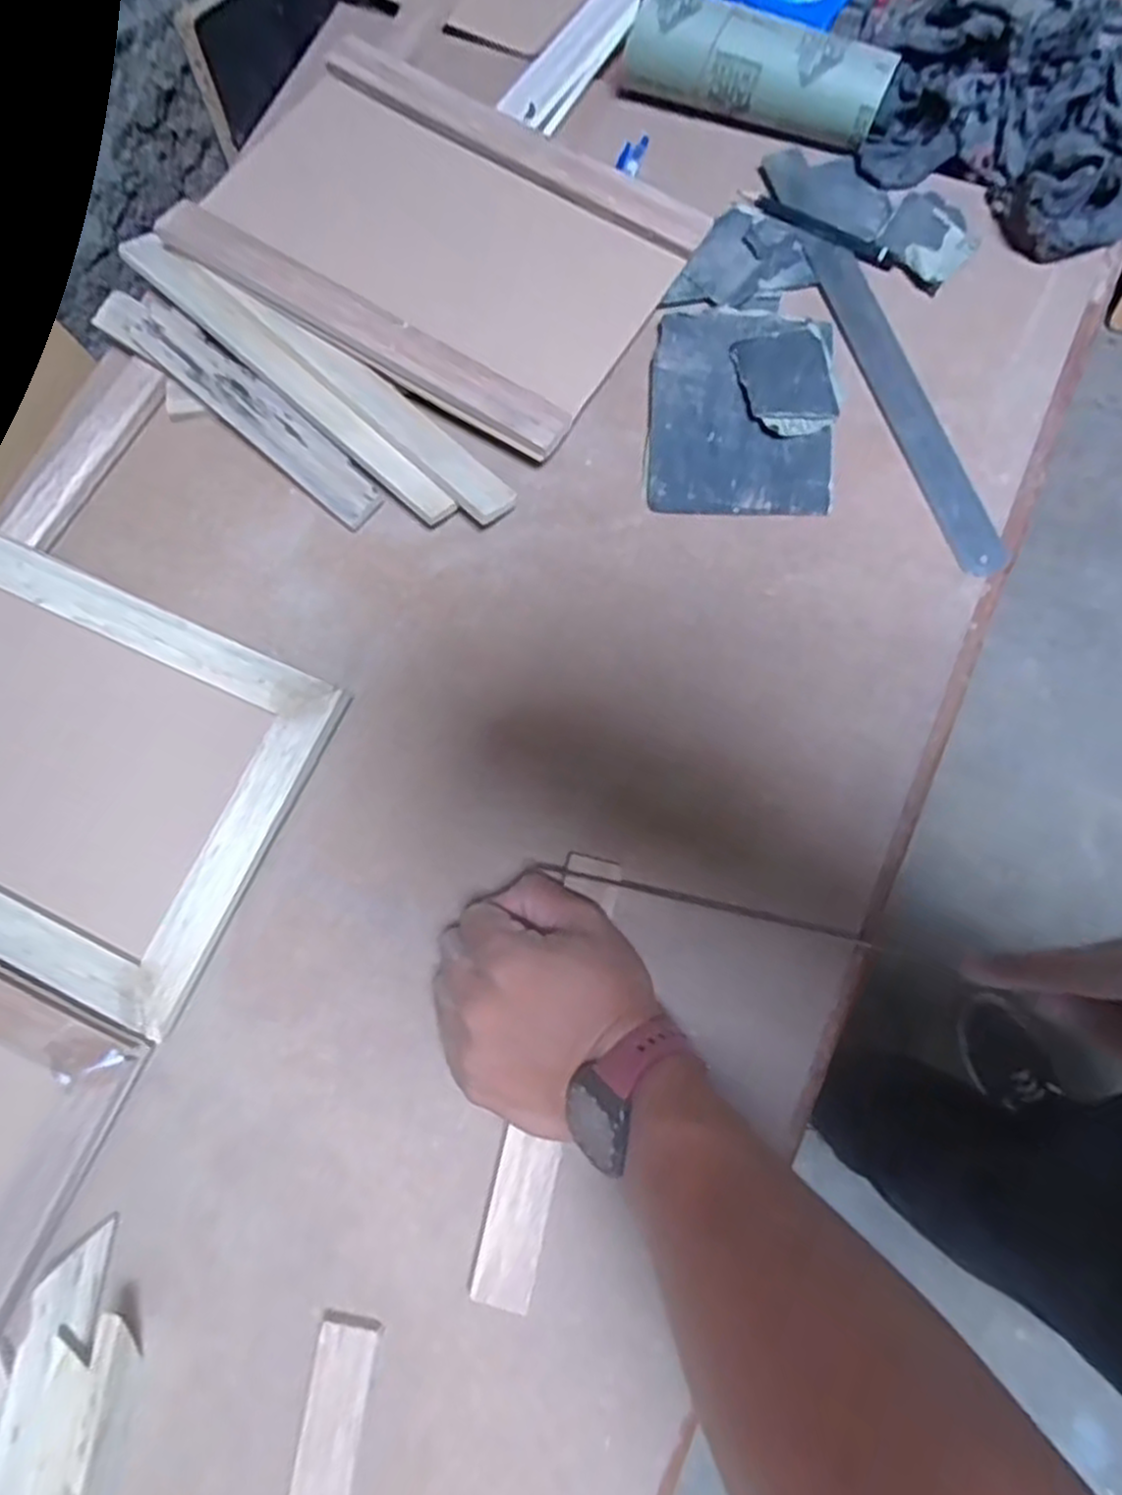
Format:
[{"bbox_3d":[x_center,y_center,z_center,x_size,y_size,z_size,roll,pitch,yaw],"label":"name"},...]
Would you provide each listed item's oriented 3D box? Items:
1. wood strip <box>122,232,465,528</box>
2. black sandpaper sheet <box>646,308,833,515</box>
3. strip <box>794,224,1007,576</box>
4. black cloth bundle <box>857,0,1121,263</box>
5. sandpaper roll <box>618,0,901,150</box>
[{"bbox_3d":[-0.177,-0.241,0.485,0.290,0.010,0.028,41,80,11],"label":"wood strip"},{"bbox_3d":[0.112,-0.213,0.480,0.110,0.009,0.140,3,75,3],"label":"black sandpaper sheet"},{"bbox_3d":[0.209,-0.223,0.475,0.029,0.006,0.254,-20,75,-3],"label":"strip"},{"bbox_3d":[0.308,-0.440,0.503,0.216,0.046,0.221,27,78,9],"label":"black cloth bundle"},{"bbox_3d":[0.129,-0.454,0.505,0.173,0.039,0.050,27,78,9],"label":"sandpaper roll"}]

